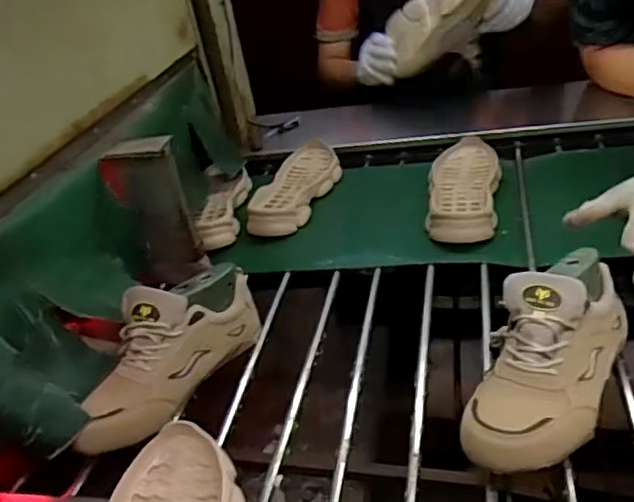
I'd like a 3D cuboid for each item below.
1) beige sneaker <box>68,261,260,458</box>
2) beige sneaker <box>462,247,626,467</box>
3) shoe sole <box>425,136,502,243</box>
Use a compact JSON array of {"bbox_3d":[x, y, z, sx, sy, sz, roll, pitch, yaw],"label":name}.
[{"bbox_3d":[-0.184,0.111,0.735,0.082,0.123,0.265,17,41,32],"label":"beige sneaker"},{"bbox_3d":[0.230,0.097,0.608,0.113,0.099,0.271,19,55,34],"label":"beige sneaker"},{"bbox_3d":[0.249,-0.113,1.049,0.112,0.042,0.299,3,35,16],"label":"shoe sole"}]

